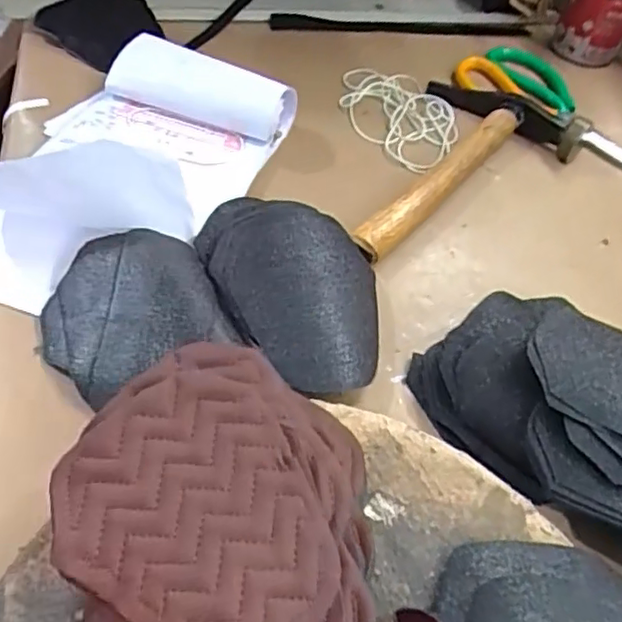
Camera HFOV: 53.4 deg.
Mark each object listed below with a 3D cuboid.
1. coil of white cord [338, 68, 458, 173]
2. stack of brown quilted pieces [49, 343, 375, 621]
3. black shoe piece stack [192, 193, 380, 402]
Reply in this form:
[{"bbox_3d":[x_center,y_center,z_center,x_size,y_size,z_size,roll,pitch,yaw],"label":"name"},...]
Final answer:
[{"bbox_3d":[0.070,-0.163,0.510,0.091,0.010,0.127,-28,60,-28],"label":"coil of white cord"},{"bbox_3d":[-0.029,0.077,0.243,0.122,0.051,0.126,20,51,7],"label":"stack of brown quilted pieces"},{"bbox_3d":[-0.005,-0.015,0.356,0.085,0.032,0.137,-20,57,-24],"label":"black shoe piece stack"}]

